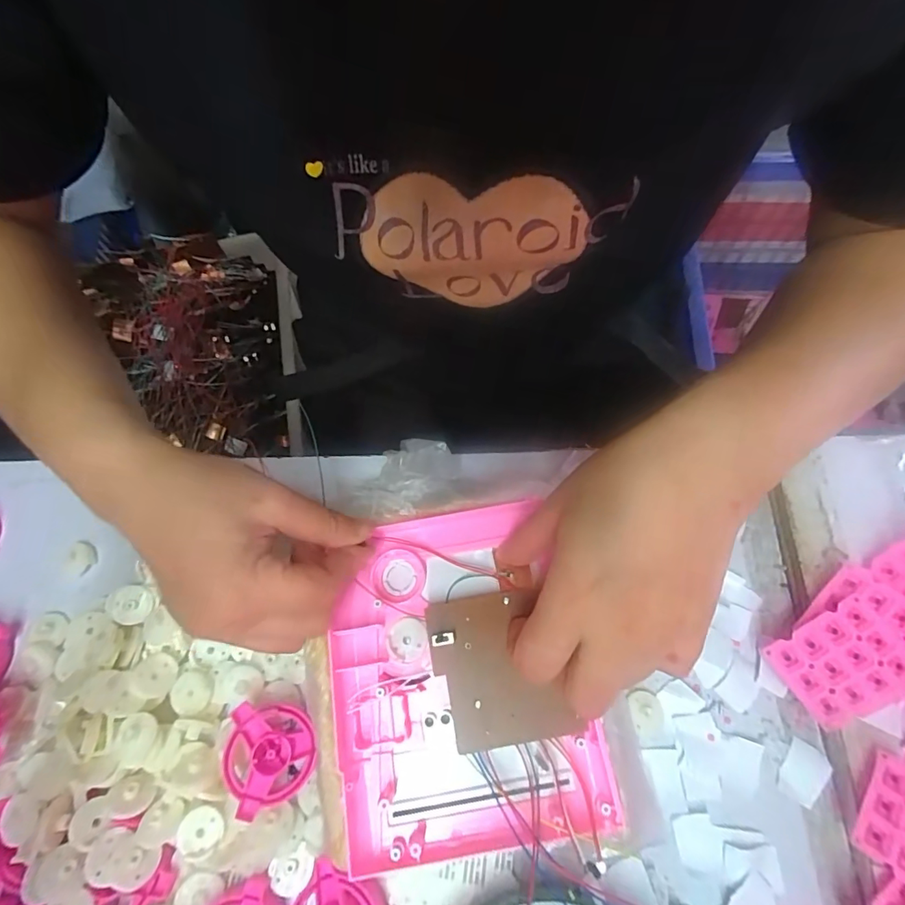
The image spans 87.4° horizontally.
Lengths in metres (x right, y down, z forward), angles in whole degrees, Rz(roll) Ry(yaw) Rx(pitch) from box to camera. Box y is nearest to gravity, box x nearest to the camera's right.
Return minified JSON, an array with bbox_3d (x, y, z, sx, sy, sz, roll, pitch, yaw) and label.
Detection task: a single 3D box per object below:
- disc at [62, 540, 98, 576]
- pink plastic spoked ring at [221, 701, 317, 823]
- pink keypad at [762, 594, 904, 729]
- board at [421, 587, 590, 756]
[{"bbox_3d":[-0.250,0.070,0.317,0.022,0.004,0.020,-1,70,3],"label":"disc"},{"bbox_3d":[-0.100,0.165,0.260,0.044,0.015,0.053,-14,70,-2],"label":"pink plastic spoked ring"},{"bbox_3d":[0.210,0.114,0.255,0.058,0.008,0.050,-38,77,9],"label":"pink keypad"},{"bbox_3d":[0.023,0.113,0.250,0.065,0.007,0.074,-12,68,-2],"label":"board"}]

